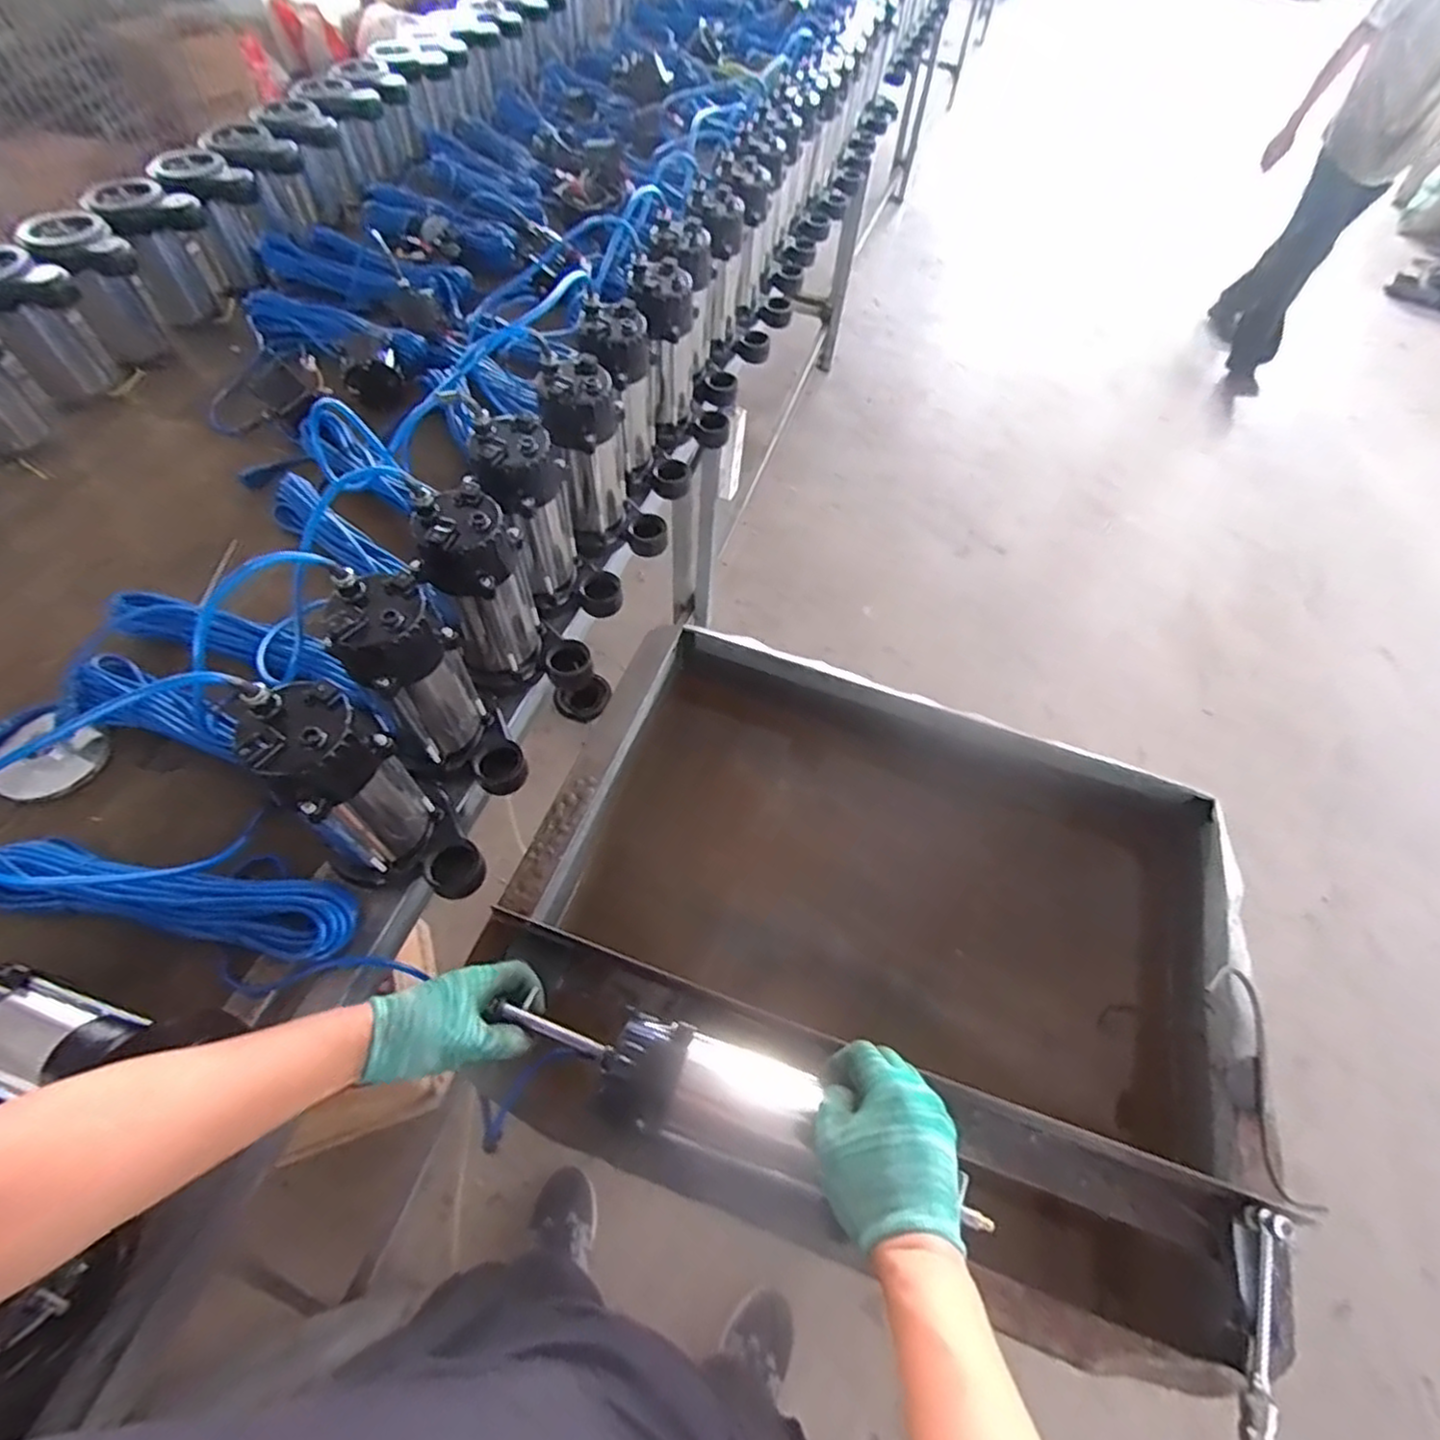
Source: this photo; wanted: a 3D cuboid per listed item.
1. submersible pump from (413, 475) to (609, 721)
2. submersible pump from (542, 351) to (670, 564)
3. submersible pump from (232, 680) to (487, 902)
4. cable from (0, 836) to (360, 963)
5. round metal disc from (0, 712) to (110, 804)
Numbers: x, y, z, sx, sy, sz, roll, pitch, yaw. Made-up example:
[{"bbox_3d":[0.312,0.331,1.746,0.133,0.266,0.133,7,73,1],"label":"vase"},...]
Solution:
[{"bbox_3d":[-0.237,-0.130,0.757,0.130,0.220,0.121,-29,64,-20],"label":"submersible pump"},{"bbox_3d":[-0.144,-0.329,0.889,0.140,0.224,0.104,-3,58,-5],"label":"submersible pump"},{"bbox_3d":[-0.316,0.082,0.620,0.114,0.223,0.142,-36,67,-23],"label":"submersible pump"},{"bbox_3d":[-0.537,0.168,0.660,0.361,0.055,0.072,9,58,2],"label":"cable"},{"bbox_3d":[-0.743,0.047,0.762,0.097,0.016,0.095,4,72,-11],"label":"round metal disc"}]

